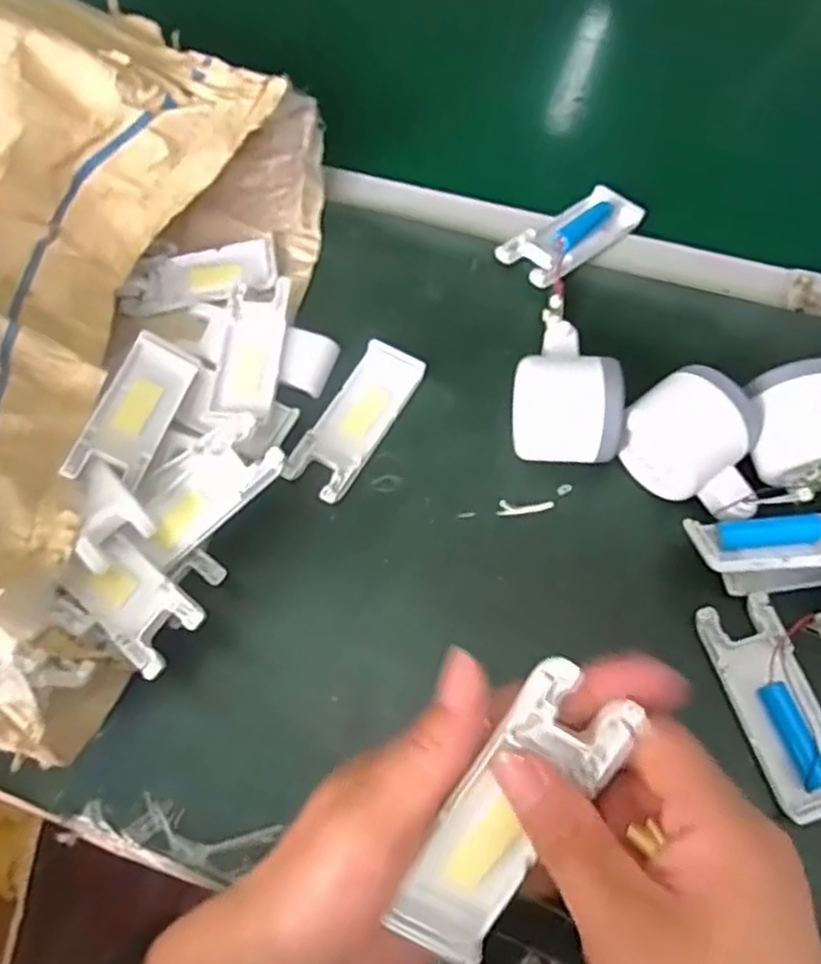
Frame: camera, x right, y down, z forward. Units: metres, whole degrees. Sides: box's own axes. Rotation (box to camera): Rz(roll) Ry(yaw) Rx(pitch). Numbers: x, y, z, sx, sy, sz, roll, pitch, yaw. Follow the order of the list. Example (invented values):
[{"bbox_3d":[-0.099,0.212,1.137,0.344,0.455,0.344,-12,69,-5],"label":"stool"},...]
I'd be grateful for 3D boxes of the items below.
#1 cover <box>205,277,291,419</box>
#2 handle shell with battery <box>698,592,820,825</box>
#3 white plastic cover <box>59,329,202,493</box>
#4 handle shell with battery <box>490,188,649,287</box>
[{"bbox_3d":[-0.097,-0.081,0.437,0.036,0.013,0.092,4,67,4],"label":"cover"},{"bbox_3d":[0.181,0.110,0.356,0.039,0.020,0.102,-15,67,-4],"label":"handle shell with battery"},{"bbox_3d":[-0.156,-0.040,0.411,0.040,0.010,0.100,23,59,-15],"label":"white plastic cover"},{"bbox_3d":[0.106,-0.160,0.464,0.103,0.018,0.042,-38,71,-12],"label":"handle shell with battery"}]

